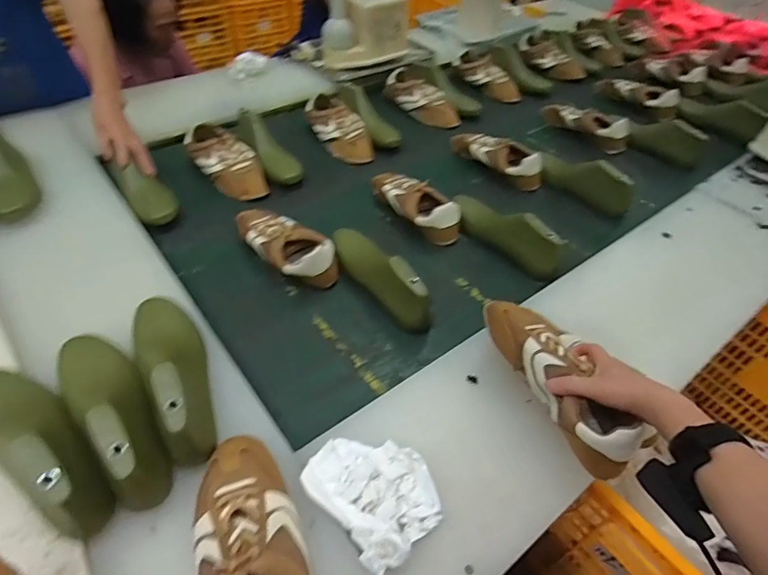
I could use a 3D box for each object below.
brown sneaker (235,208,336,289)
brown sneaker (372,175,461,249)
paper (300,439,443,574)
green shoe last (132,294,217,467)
[{"bbox_3d":[-0.189,-0.085,0.854,0.251,0.064,0.088,36,54,26],"label":"brown sneaker"},{"bbox_3d":[0.051,-0.173,0.957,0.086,0.071,0.240,-32,57,-29],"label":"brown sneaker"},{"bbox_3d":[-0.009,0.227,0.538,0.117,0.026,0.145,-31,57,-29],"label":"paper"},{"bbox_3d":[-0.264,0.093,0.595,0.078,0.096,0.245,-23,53,-24],"label":"green shoe last"}]

